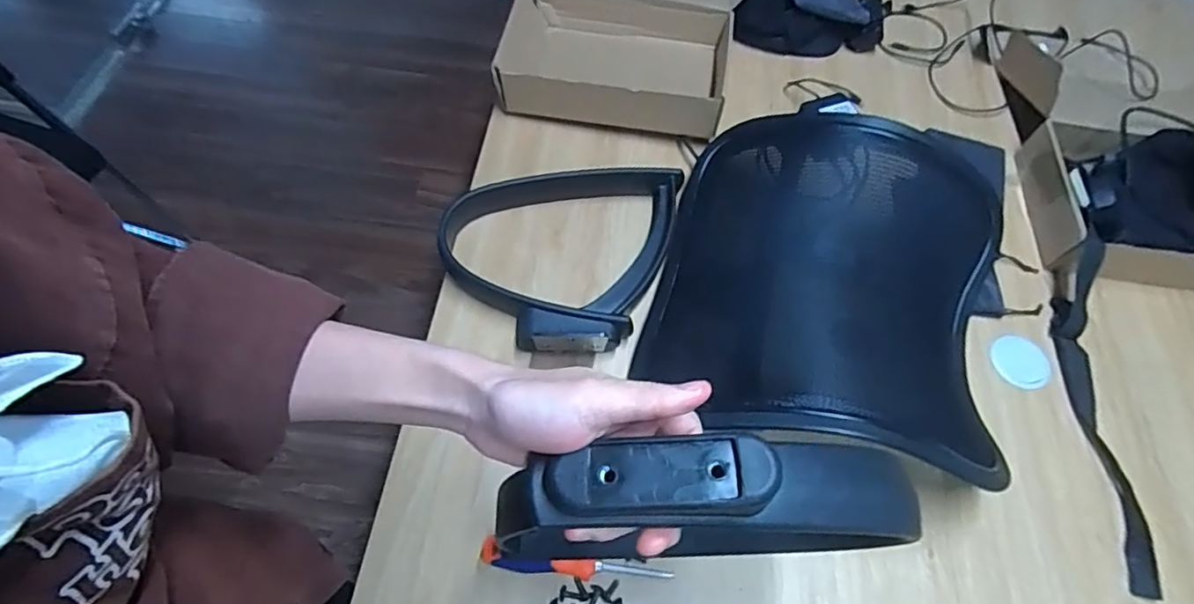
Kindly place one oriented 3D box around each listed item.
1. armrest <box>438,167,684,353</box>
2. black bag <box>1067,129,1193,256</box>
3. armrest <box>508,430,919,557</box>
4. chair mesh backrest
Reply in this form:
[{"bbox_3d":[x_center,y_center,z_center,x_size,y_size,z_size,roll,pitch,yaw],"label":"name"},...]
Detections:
[{"bbox_3d":[-0.052,-0.075,0.731,0.255,0.051,0.280,1,61,-2],"label":"armrest"},{"bbox_3d":[0.747,-0.132,0.766,0.243,0.084,0.186,7,61,1],"label":"black bag"},{"bbox_3d":[0.064,0.145,0.388,0.231,0.253,0.051,-3,61,-4],"label":"armrest"},{"bbox_3d":[0.268,-0.029,0.686,0.375,0.120,0.378,13,61,5],"label":"chair mesh backrest"}]

